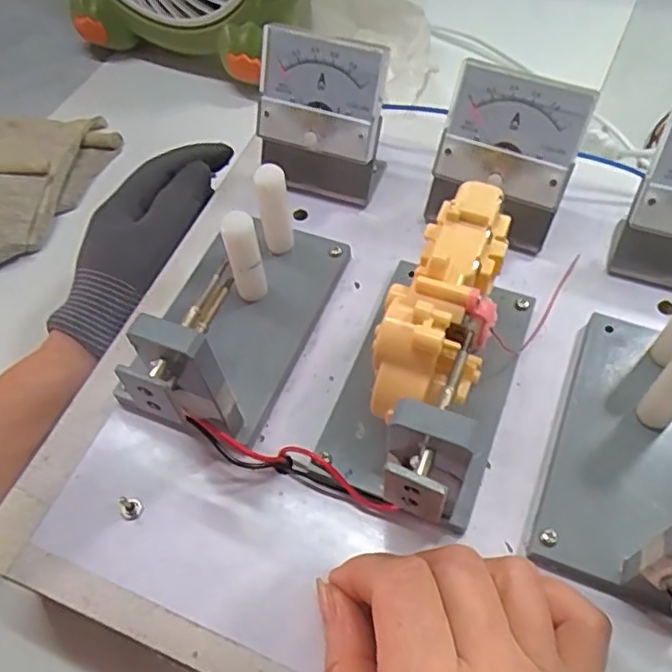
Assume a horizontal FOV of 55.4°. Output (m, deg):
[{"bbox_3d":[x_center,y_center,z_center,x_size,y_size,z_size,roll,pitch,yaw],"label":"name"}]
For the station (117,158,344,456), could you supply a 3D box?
[{"bbox_3d":[-0.050,-0.019,0.280,0.066,0.081,0.134,19,61,16],"label":"station"}]

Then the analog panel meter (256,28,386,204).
[{"bbox_3d":[-0.008,-0.111,0.332,0.062,0.077,0.036,13,59,12],"label":"analog panel meter"}]

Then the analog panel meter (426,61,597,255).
[{"bbox_3d":[0.081,-0.082,0.312,0.061,0.076,0.039,21,61,17],"label":"analog panel meter"}]

